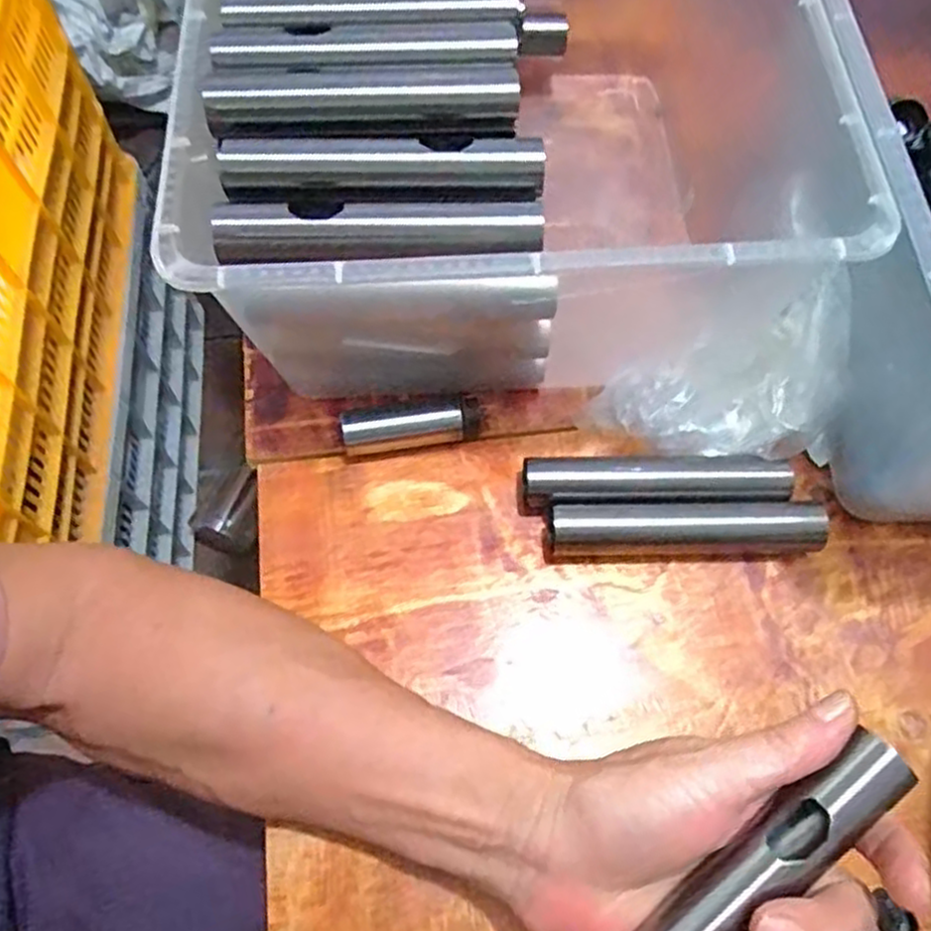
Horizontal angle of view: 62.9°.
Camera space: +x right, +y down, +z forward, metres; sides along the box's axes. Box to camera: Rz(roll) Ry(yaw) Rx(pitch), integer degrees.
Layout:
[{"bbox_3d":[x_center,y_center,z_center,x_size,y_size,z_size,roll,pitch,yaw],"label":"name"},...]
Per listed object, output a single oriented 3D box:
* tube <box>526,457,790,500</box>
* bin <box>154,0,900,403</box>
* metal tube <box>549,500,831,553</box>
[{"bbox_3d":[0.101,0.008,0.403,0.137,0.020,0.024,1,66,0],"label":"tube"},{"bbox_3d":[0.028,-0.207,0.436,0.317,0.149,0.344,-2,66,-2],"label":"bin"},{"bbox_3d":[0.114,0.032,0.394,0.139,0.023,0.024,0,66,-1],"label":"metal tube"}]

